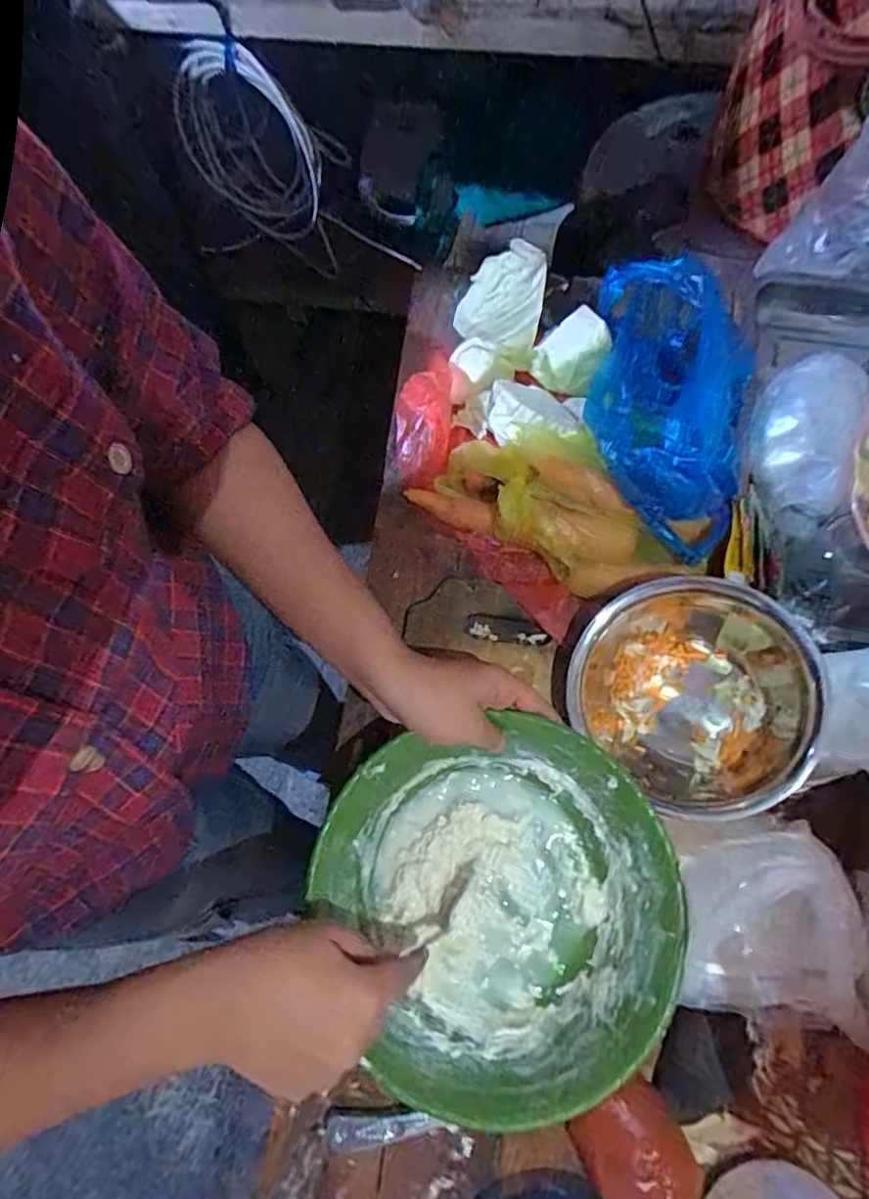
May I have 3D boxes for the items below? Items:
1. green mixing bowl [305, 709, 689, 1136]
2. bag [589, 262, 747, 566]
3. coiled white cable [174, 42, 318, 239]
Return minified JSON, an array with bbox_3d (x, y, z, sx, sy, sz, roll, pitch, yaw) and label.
[{"bbox_3d":[0.046,0.210,0.435,0.221,0.086,0.217,-1,74,2],"label":"green mixing bowl"},{"bbox_3d":[0.203,-0.176,0.545,0.118,0.067,0.272,2,74,3],"label":"bag"},{"bbox_3d":[-0.357,-0.864,1.174,0.297,0.294,0.083,26,77,9],"label":"coiled white cable"}]

